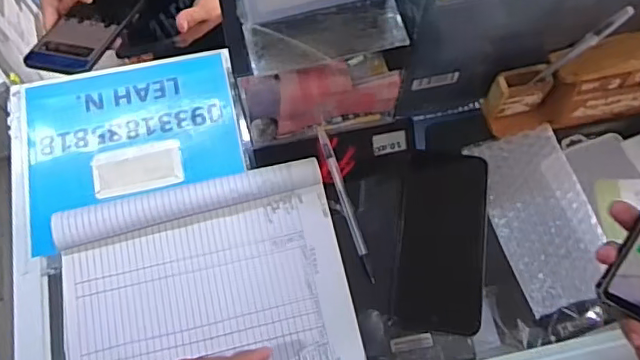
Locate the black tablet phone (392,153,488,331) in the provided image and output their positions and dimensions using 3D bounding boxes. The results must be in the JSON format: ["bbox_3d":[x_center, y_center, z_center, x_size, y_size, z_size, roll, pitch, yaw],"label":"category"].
[{"bbox_3d":[0.113,0.051,0.514,0.080,0.015,0.170,9,68,4],"label":"black tablet phone"}]

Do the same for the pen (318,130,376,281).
[{"bbox_3d":[0.024,0.020,0.534,0.010,0.009,0.158,-15,69,-6],"label":"pen"}]

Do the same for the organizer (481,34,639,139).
[{"bbox_3d":[0.282,-0.098,0.537,0.233,0.083,0.053,-11,68,-4],"label":"organizer"}]

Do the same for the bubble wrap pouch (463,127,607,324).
[{"bbox_3d":[0.209,0.032,0.523,0.088,0.021,0.171,-11,68,-4],"label":"bubble wrap pouch"}]

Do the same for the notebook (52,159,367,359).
[{"bbox_3d":[-0.098,0.104,0.488,0.241,0.030,0.208,-12,68,-4],"label":"notebook"}]

